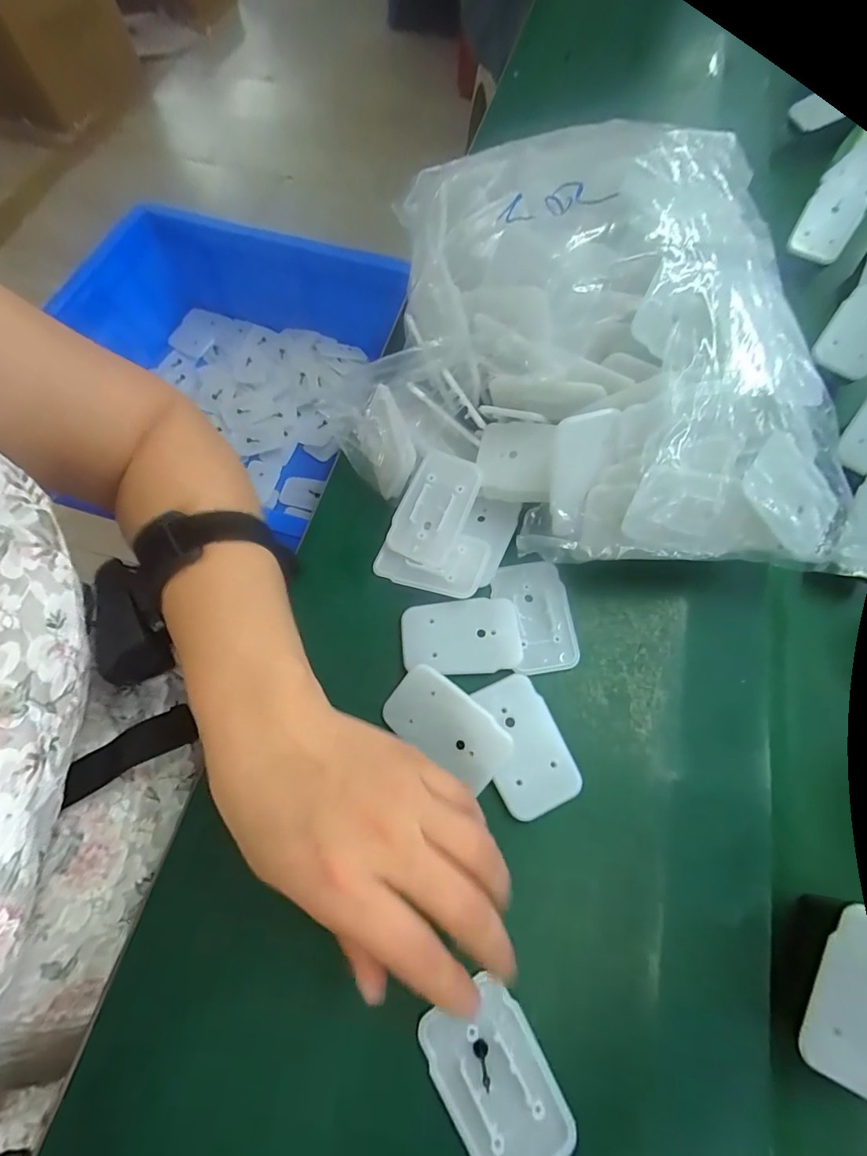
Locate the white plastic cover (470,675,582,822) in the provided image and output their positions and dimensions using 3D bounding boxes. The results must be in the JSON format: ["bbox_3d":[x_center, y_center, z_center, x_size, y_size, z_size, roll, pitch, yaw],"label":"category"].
[{"bbox_3d":[0.047,0.090,0.258,0.041,0.007,0.068,-21,68,-8],"label":"white plastic cover"}]

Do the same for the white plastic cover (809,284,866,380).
[{"bbox_3d":[0.310,-0.177,0.345,0.044,0.006,0.065,34,94,2],"label":"white plastic cover"}]

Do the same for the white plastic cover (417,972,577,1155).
[{"bbox_3d":[0.027,0.221,0.207,0.045,0.005,0.067,-27,72,-13],"label":"white plastic cover"}]

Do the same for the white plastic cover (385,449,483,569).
[{"bbox_3d":[0.000,-0.044,0.298,0.042,0.005,0.069,25,93,19],"label":"white plastic cover"}]

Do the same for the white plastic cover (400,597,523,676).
[{"bbox_3d":[0.016,0.035,0.282,0.069,0.006,0.043,-7,66,-2],"label":"white plastic cover"}]

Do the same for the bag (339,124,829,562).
[{"bbox_3d":[0.084,-0.135,0.288,0.260,0.119,0.245,3,68,0],"label":"bag"}]

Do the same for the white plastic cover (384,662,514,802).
[{"bbox_3d":[0.007,0.080,0.259,0.069,0.004,0.040,34,98,17],"label":"white plastic cover"}]

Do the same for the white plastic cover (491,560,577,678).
[{"bbox_3d":[0.062,0.023,0.288,0.043,0.005,0.067,-8,66,-3],"label":"white plastic cover"}]

